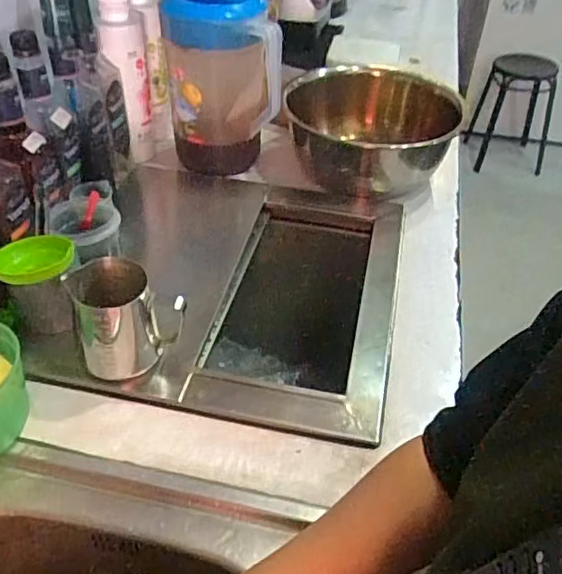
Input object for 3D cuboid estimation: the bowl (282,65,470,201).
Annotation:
[{"bbox_3d":[0.145,-0.262,0.990,0.261,0.112,0.255,1,42,-1],"label":"bowl"}]

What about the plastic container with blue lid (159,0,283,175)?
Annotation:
[{"bbox_3d":[-0.087,-0.314,0.913,0.167,0.257,0.118,-1,42,-4],"label":"plastic container with blue lid"}]

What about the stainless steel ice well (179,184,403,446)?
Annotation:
[{"bbox_3d":[0.036,0.041,0.813,0.210,0.144,0.432,9,42,8],"label":"stainless steel ice well"}]

